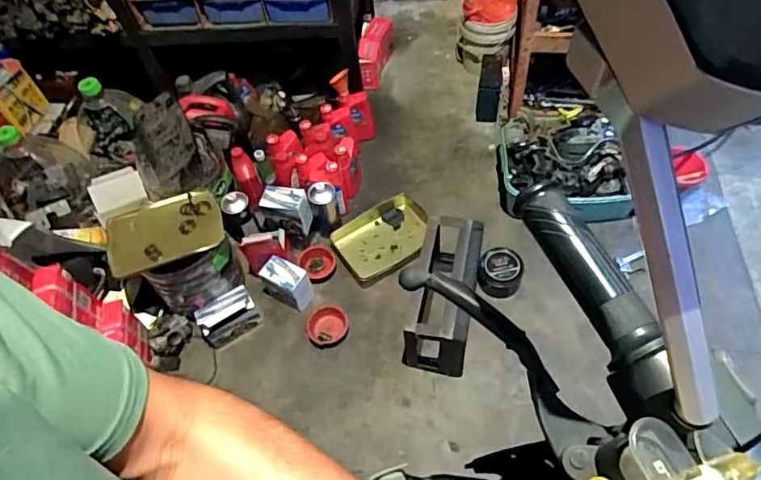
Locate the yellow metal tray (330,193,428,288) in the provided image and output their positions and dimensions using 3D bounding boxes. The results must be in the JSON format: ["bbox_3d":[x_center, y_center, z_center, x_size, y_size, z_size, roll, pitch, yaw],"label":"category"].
[{"bbox_3d":[0.021,-0.005,1.647,0.318,0.066,0.234,-33,59,-16],"label":"yellow metal tray"}]

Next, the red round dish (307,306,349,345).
[{"bbox_3d":[-0.154,0.250,1.504,0.118,0.032,0.108,-2,58,3],"label":"red round dish"}]

